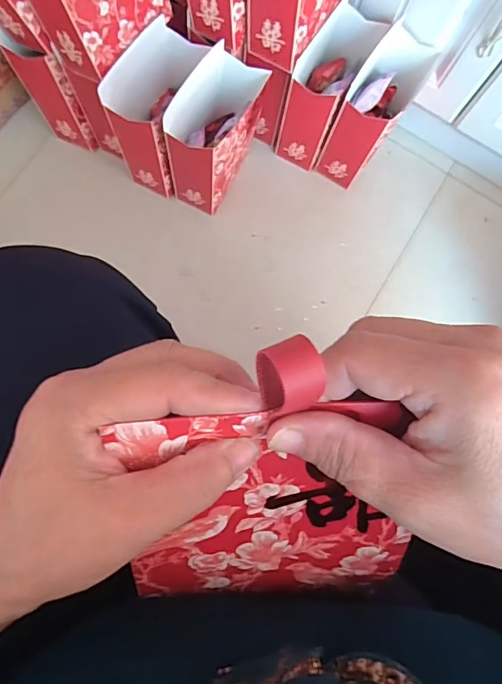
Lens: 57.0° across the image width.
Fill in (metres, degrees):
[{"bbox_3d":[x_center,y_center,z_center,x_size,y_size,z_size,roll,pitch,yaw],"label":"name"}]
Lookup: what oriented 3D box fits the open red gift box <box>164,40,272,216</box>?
[{"bbox_3d":[-0.046,-0.302,0.667,0.076,0.191,0.162,31,80,1],"label":"open red gift box"}]

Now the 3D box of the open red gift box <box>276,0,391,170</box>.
[{"bbox_3d":[0.113,-0.385,0.707,0.077,0.175,0.157,26,80,1],"label":"open red gift box"}]

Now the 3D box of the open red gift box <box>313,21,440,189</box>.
[{"bbox_3d":[0.186,-0.347,0.713,0.088,0.176,0.153,30,80,1],"label":"open red gift box"}]

